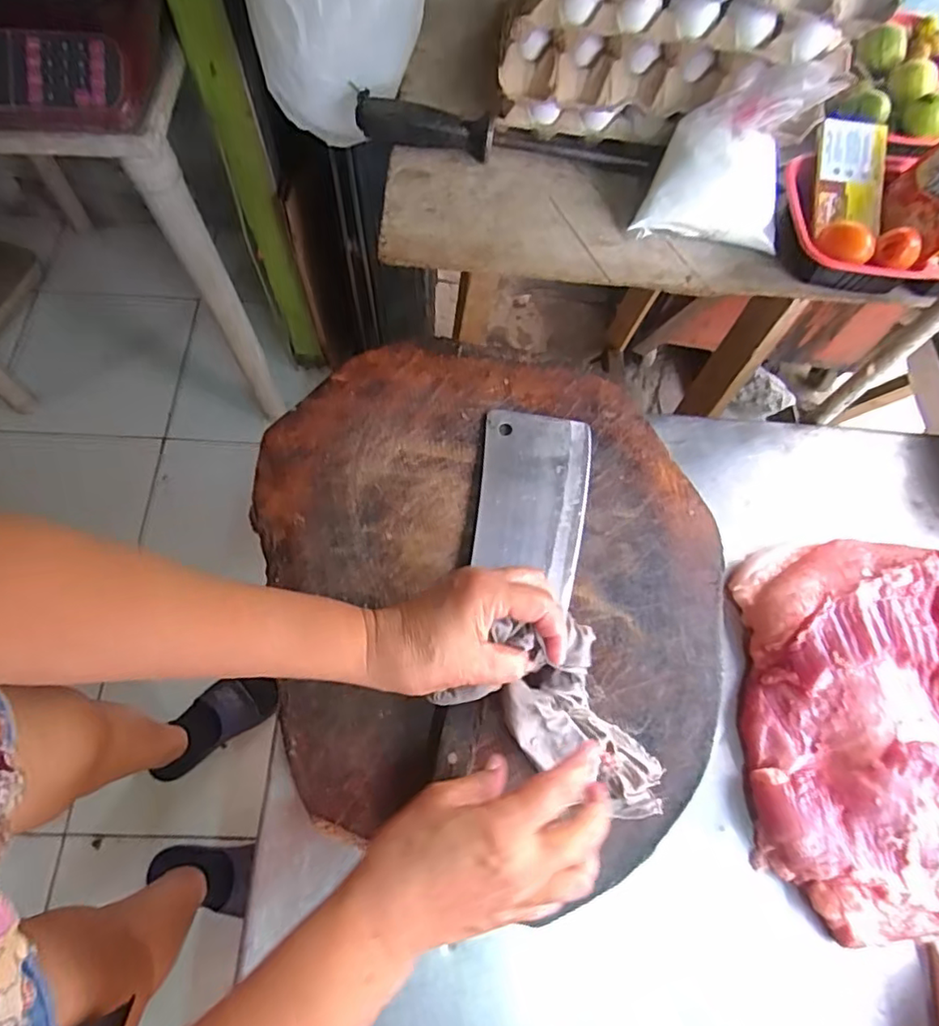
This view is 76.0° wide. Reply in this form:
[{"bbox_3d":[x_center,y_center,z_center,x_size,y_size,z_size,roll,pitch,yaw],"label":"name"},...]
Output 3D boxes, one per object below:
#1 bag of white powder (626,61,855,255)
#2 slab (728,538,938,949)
[{"bbox_3d":[0.239,-0.321,0.527,0.126,0.127,0.127,23,69,7],"label":"bag of white powder"},{"bbox_3d":[0.397,0.190,0.538,0.286,0.055,0.322,5,68,-1],"label":"slab"}]

